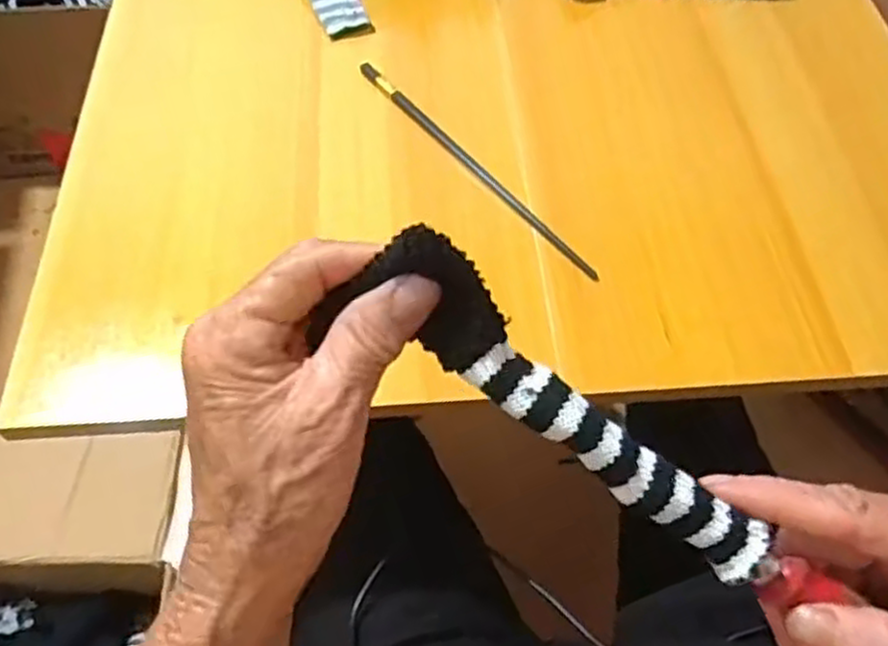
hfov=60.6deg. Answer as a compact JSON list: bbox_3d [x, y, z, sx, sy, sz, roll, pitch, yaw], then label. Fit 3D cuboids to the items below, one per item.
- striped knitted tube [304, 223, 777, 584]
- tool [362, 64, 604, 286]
[{"bbox_3d":[0.038,0.031,0.251,0.160,0.029,0.036,40,64,-4],"label":"striped knitted tube"},{"bbox_3d":[0.017,-0.106,0.496,0.012,0.004,0.233,-34,64,-19],"label":"tool"}]

